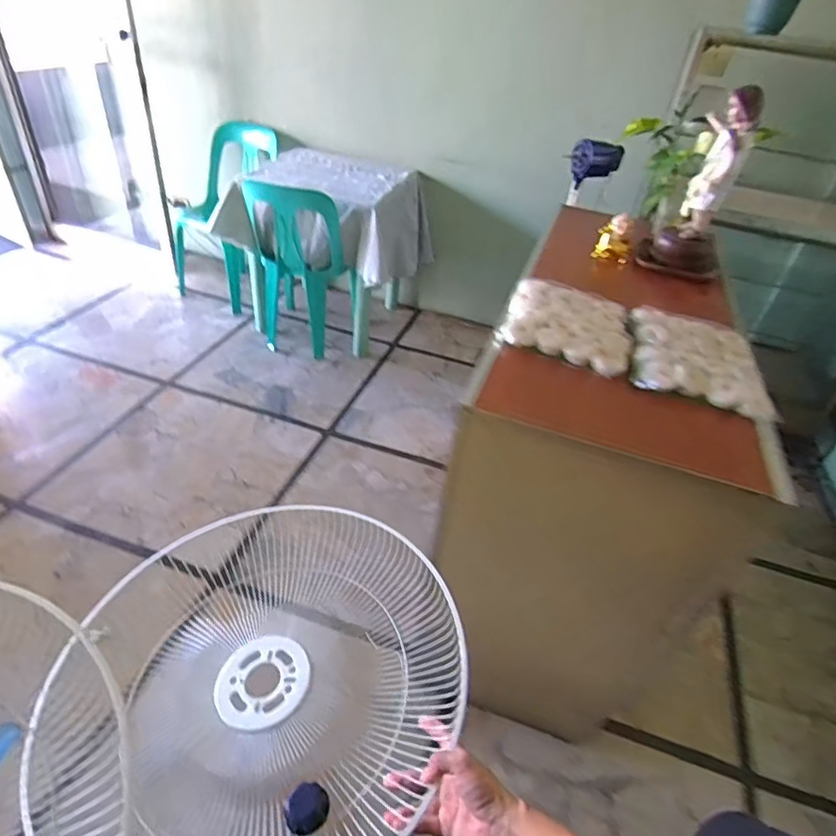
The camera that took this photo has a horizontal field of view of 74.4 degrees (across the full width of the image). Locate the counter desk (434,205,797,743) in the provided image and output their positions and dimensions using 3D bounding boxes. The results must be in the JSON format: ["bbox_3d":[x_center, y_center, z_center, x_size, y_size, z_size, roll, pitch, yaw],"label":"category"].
[{"bbox_3d":[0.406,0.136,1.378,0.471,0.920,0.835,17,40,12],"label":"counter desk"}]

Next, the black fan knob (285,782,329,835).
[{"bbox_3d":[-0.120,0.424,0.597,0.044,0.027,0.044,4,39,-4],"label":"black fan knob"}]

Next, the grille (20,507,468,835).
[{"bbox_3d":[-0.171,0.312,0.680,0.440,0.101,0.456,2,39,-2],"label":"grille"}]

